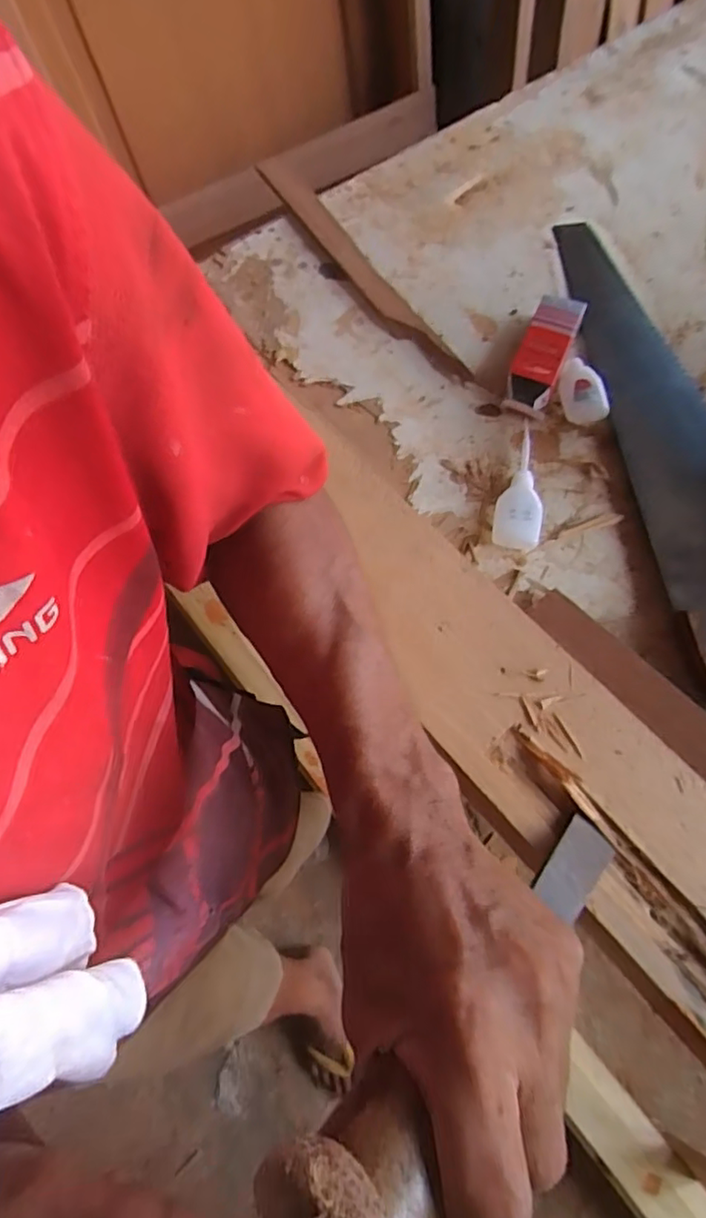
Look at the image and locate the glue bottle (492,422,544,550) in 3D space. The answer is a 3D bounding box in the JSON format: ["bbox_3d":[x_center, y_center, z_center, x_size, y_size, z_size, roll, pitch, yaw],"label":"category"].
[{"bbox_3d":[0.135,-0.104,0.465,0.035,0.020,0.120,10,67,7],"label":"glue bottle"}]

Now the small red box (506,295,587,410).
[{"bbox_3d":[0.167,-0.224,0.514,0.040,0.025,0.116,21,69,12],"label":"small red box"}]

